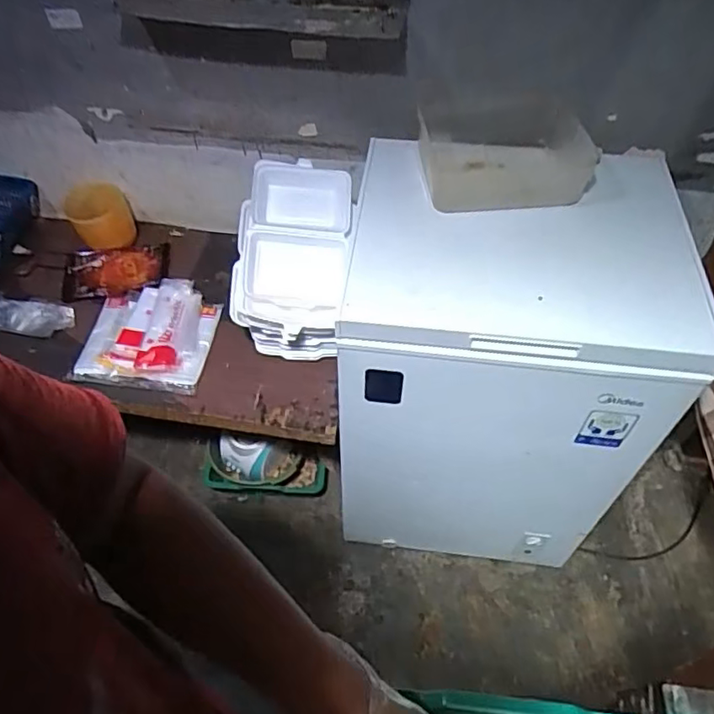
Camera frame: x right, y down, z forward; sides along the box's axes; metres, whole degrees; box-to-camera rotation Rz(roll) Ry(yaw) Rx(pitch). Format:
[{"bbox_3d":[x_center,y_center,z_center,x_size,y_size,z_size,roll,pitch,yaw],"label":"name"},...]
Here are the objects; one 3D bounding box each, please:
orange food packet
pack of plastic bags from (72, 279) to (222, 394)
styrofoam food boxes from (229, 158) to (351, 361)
[{"bbox_3d":[-0.534,-0.191,1.276,0.228,0.032,0.147,-15,53,-9],"label":"orange food packet"},{"bbox_3d":[-0.419,-0.049,1.179,0.241,0.040,0.237,4,58,4],"label":"pack of plastic bags"},{"bbox_3d":[-0.116,-0.172,1.109,0.204,0.255,0.280,2,52,4],"label":"styrofoam food boxes"}]

